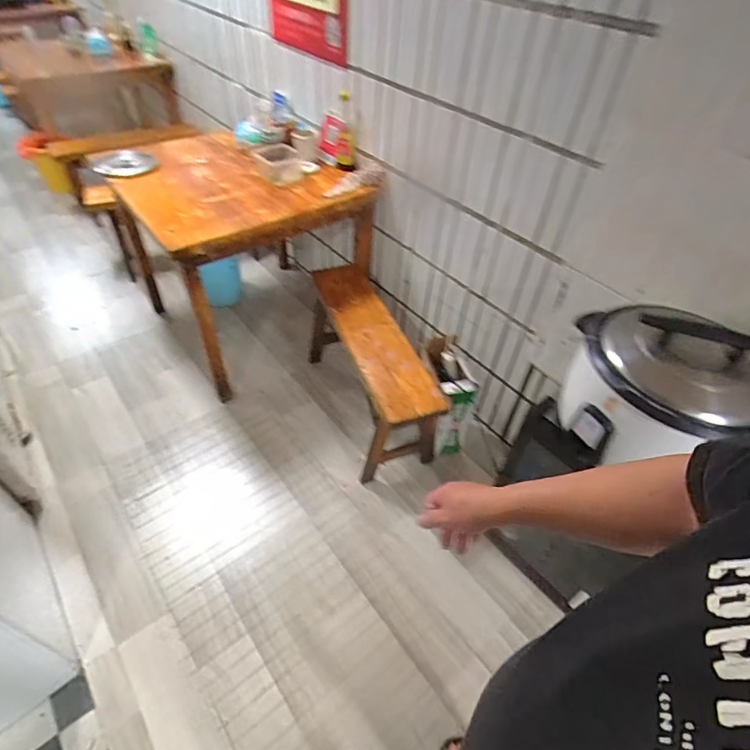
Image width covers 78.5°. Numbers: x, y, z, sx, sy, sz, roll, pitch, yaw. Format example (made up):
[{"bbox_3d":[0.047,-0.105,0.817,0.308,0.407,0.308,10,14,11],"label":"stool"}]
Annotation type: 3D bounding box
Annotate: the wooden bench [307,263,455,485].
[{"bbox_3d":[-0.030,-0.036,1.668,0.267,0.409,0.774,-14,49,-17],"label":"wooden bench"}]

